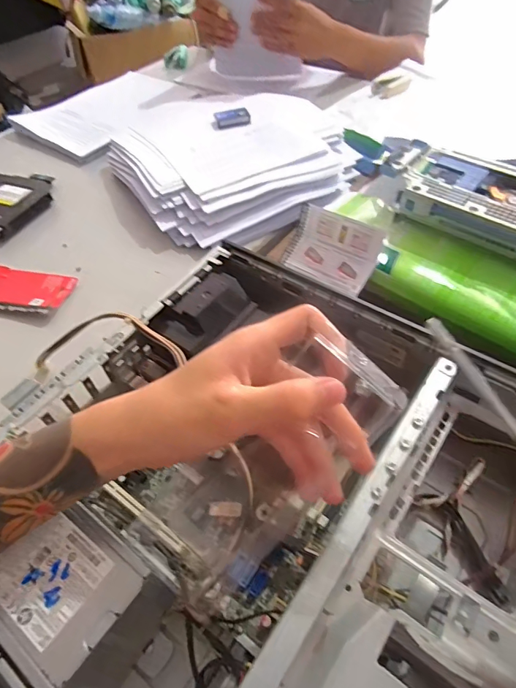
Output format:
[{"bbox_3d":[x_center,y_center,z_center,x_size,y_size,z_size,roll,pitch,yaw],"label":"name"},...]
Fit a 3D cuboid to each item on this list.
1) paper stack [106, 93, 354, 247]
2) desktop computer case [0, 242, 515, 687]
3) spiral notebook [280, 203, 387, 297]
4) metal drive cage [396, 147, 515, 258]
[{"bbox_3d":[-0.036,-0.290,0.654,0.324,0.059,0.323,-23,53,-16],"label":"paper stack"},{"bbox_3d":[0.005,0.113,0.315,0.379,0.107,0.333,28,57,24],"label":"desktop computer case"},{"bbox_3d":[0.081,-0.105,0.481,0.104,0.012,0.074,30,101,29],"label":"spiral notebook"},{"bbox_3d":[0.250,-0.159,0.475,0.167,0.033,0.115,30,58,25],"label":"metal drive cage"}]

